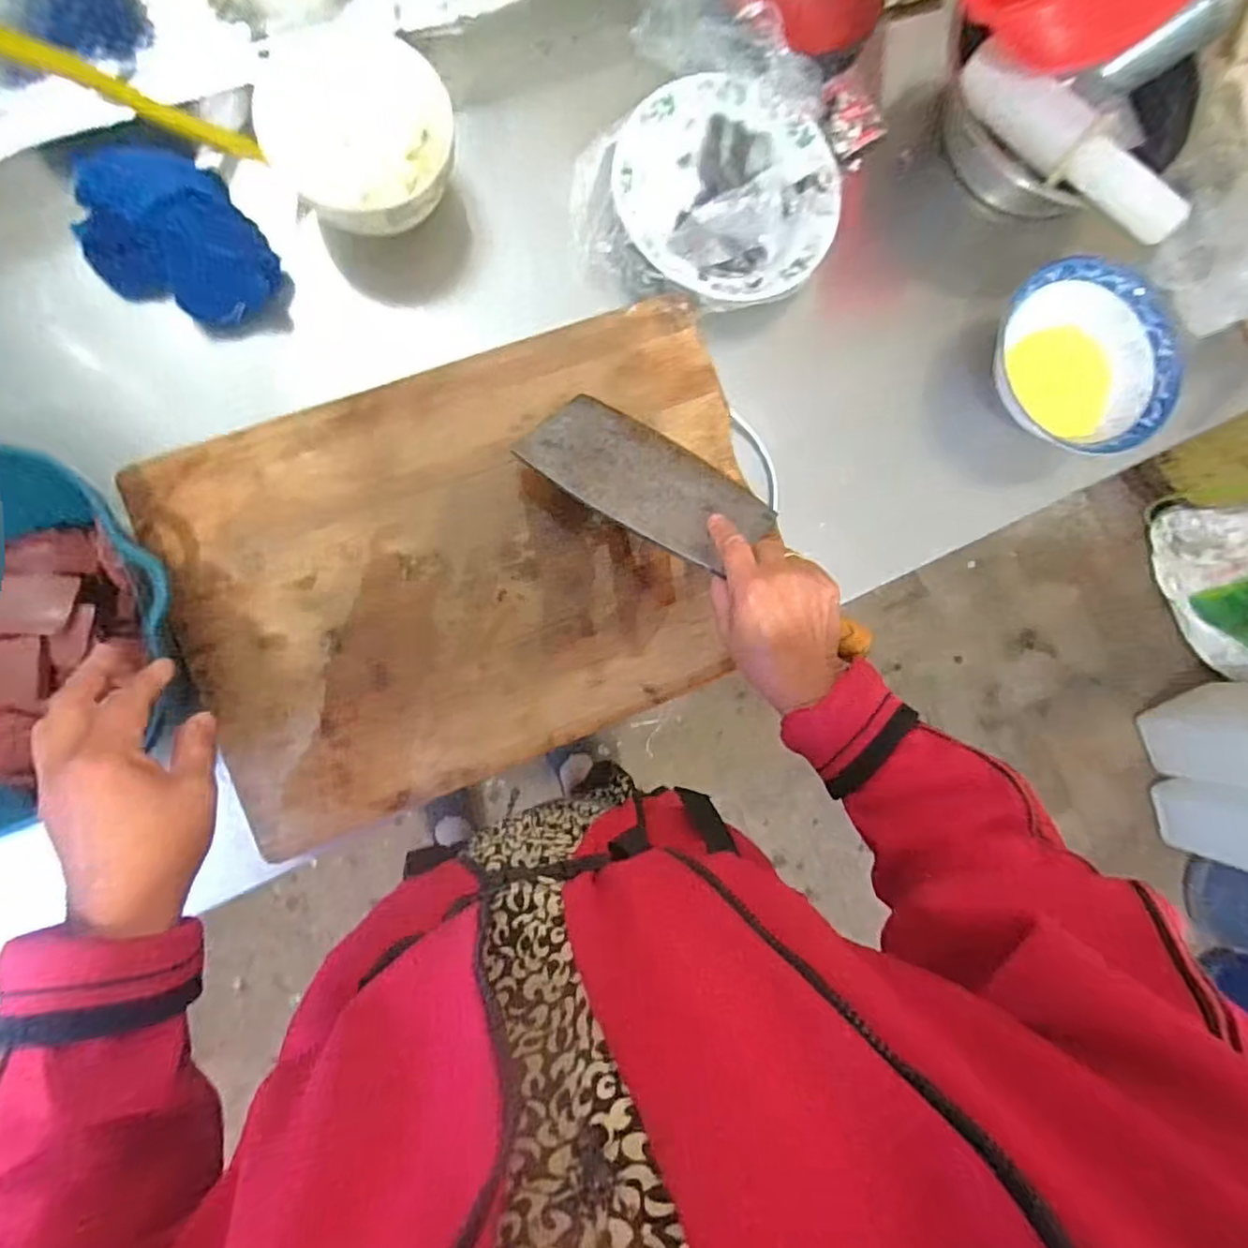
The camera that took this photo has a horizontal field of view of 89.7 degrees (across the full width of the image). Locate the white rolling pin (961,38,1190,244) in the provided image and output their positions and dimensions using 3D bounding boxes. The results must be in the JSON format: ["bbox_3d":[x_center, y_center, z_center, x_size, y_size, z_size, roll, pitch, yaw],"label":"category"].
[{"bbox_3d":[0.403,-0.434,0.562,0.237,0.046,0.035,44,82,-3],"label":"white rolling pin"}]

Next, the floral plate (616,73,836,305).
[{"bbox_3d":[0.093,-0.388,0.555,0.197,0.028,0.188,19,85,-6],"label":"floral plate"}]

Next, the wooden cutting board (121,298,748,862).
[{"bbox_3d":[-0.120,-0.055,0.528,0.477,0.019,0.340,-21,90,-5],"label":"wooden cutting board"}]

